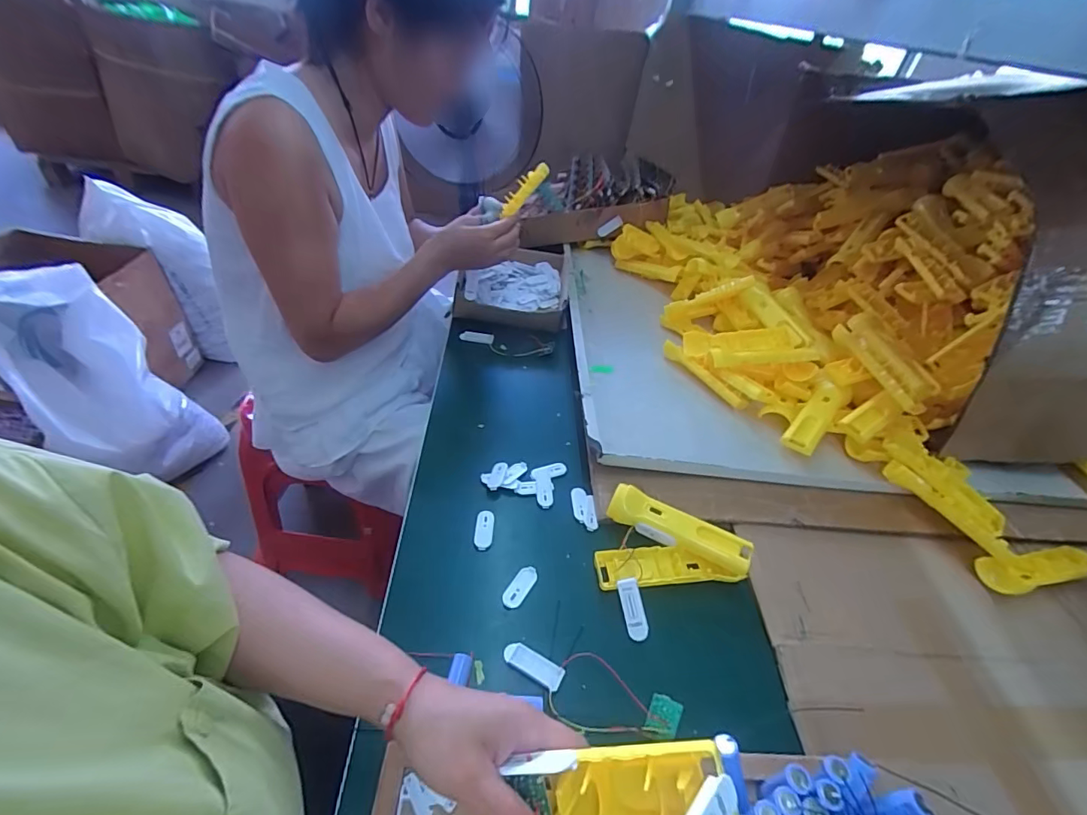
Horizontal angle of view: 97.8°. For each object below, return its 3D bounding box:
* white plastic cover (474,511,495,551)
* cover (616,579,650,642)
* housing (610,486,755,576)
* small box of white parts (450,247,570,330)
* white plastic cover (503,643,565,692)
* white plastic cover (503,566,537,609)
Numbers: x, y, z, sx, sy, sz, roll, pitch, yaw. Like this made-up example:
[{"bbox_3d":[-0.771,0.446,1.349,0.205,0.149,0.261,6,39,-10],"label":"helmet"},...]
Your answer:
[{"bbox_3d":[-0.068,0.141,0.545,0.022,0.005,0.048,5,42,-3],"label":"white plastic cover"},{"bbox_3d":[0.092,0.206,0.484,0.021,0.008,0.057,-4,63,-12],"label":"cover"},{"bbox_3d":[0.155,0.143,0.548,0.159,0.035,0.040,22,44,16],"label":"housing"},{"bbox_3d":[-0.059,-0.233,0.933,0.203,0.058,0.237,4,42,-3],"label":"small box of white parts"},{"bbox_3d":[-0.009,0.239,0.440,0.058,0.004,0.022,23,44,17],"label":"white plastic cover"},{"bbox_3d":[-0.024,0.188,0.499,0.020,0.004,0.050,26,45,20],"label":"white plastic cover"}]

